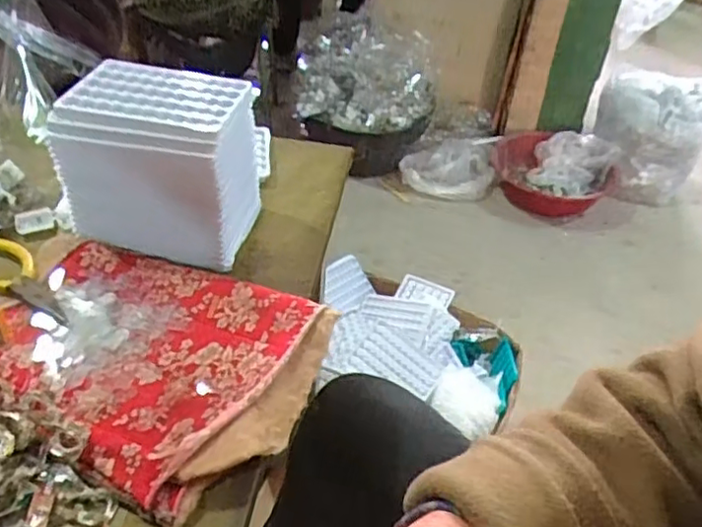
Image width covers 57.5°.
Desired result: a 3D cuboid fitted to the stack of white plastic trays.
[{"bbox_3d":[-0.141,-0.079,0.496,0.130,0.107,0.092,10,40,4],"label":"stack of white plastic trays"}]

